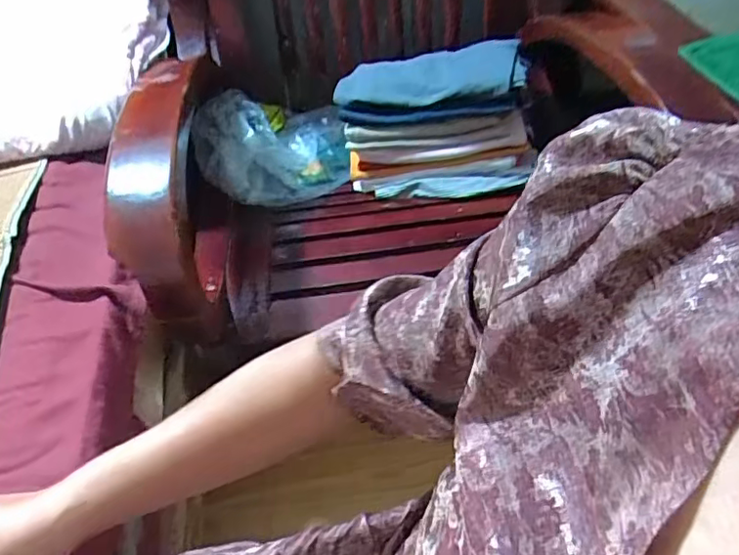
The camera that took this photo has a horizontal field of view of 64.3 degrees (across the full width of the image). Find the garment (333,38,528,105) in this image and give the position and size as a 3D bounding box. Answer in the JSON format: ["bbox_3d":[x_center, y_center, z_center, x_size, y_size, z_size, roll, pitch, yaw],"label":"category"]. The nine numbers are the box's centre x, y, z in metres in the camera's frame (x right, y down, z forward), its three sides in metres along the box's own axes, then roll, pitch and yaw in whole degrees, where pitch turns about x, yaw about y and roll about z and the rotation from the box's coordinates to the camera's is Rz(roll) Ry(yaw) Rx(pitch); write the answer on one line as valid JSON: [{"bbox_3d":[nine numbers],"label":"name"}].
[{"bbox_3d":[0.094,-0.320,0.896,0.273,0.032,0.142,1,48,6],"label":"garment"}]

